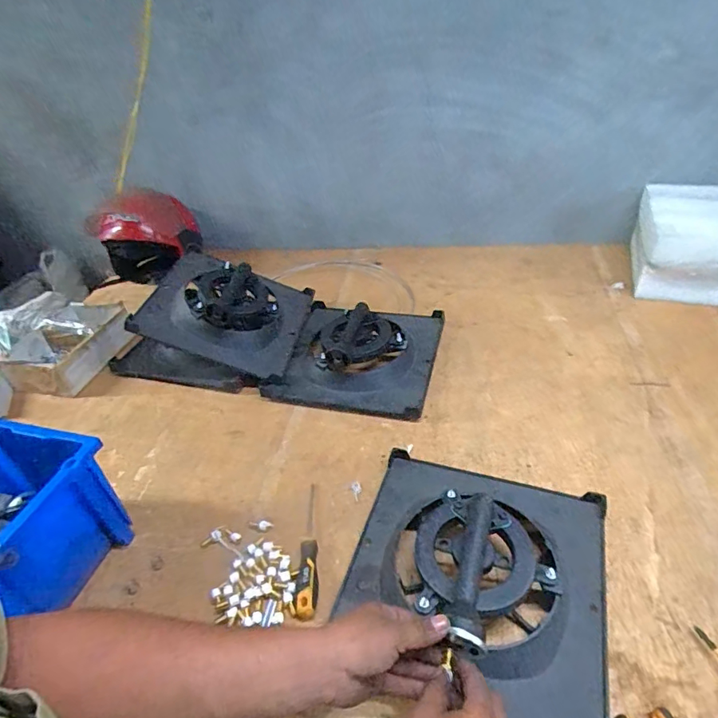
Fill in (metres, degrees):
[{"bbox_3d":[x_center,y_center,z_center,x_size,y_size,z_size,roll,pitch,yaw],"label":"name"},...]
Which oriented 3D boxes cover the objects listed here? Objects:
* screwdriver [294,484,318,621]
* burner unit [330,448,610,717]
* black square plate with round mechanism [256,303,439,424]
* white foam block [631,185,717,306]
[{"bbox_3d":[-0.072,0.250,0.632,0.030,0.032,0.199,-8,40,-1],"label":"screwdriver"},{"bbox_3d":[0.138,0.236,0.556,0.296,0.097,0.293,10,43,19],"label":"burner unit"},{"bbox_3d":[0.000,-0.026,0.932,0.307,0.069,0.293,5,41,14],"label":"black square plate with round mechanism"},{"bbox_3d":[0.702,-0.245,1.006,0.177,0.170,0.243,11,43,21],"label":"white foam block"}]

